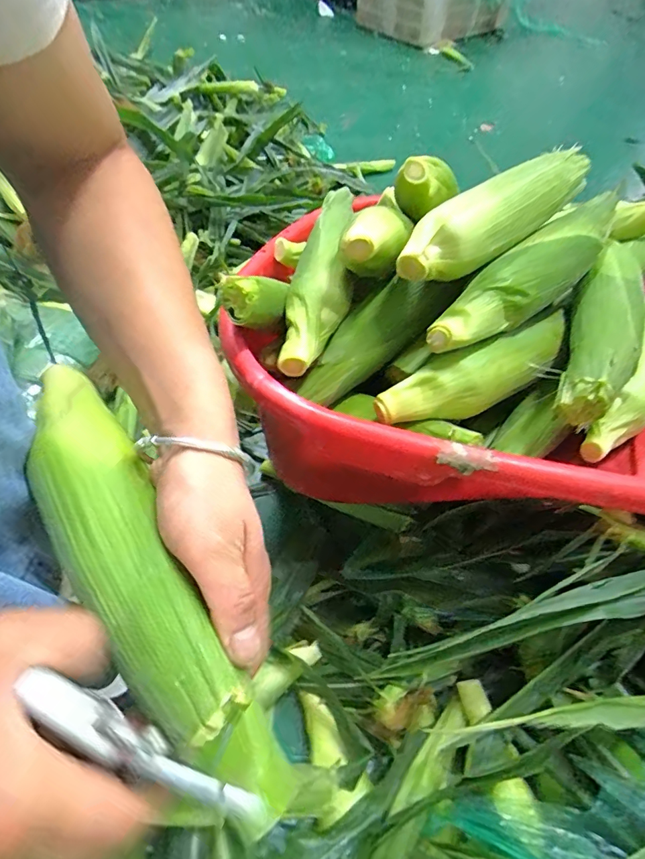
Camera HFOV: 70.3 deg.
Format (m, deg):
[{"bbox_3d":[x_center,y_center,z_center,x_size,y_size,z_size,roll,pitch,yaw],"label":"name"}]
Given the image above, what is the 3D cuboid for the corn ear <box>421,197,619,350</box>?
[{"bbox_3d":[0.191,-0.136,0.403,0.280,0.065,0.053,-33,62,-26],"label":"corn ear"}]

